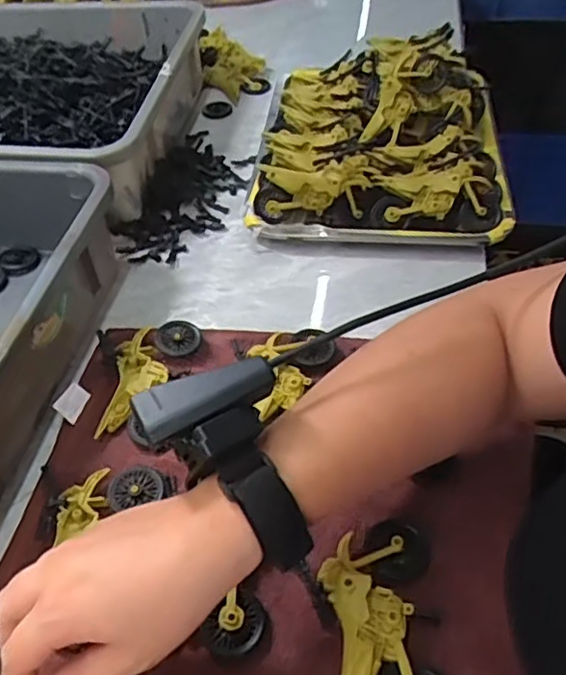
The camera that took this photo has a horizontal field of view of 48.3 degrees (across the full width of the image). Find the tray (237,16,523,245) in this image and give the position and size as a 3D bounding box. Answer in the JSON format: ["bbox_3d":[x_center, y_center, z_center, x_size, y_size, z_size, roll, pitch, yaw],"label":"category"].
[{"bbox_3d":[0.107,-0.238,0.686,0.252,0.077,0.346,2,49,6],"label":"tray"}]

